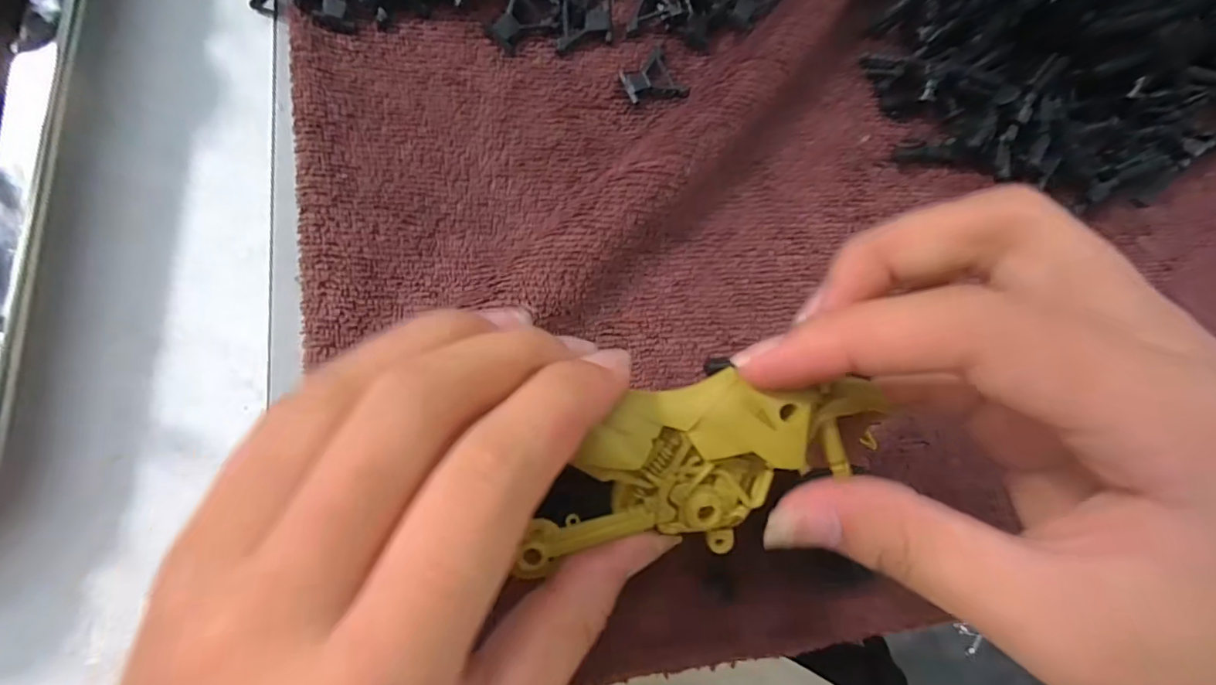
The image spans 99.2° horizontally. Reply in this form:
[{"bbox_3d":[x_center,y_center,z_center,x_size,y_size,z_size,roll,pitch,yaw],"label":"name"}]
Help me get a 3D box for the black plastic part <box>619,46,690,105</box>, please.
[{"bbox_3d":[0.015,-0.090,0.179,0.020,0.004,0.020,-28,86,-13],"label":"black plastic part"}]

